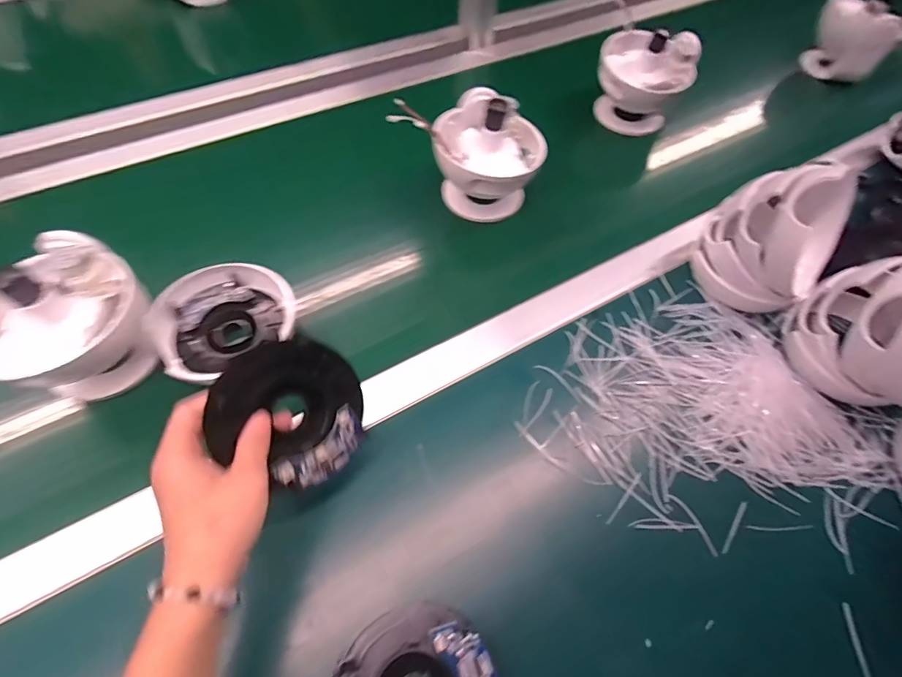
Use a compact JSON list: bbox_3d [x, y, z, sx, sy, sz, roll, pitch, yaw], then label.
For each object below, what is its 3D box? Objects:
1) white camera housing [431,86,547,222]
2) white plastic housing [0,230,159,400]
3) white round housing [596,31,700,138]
[{"bbox_3d":[0.038,-0.203,0.492,0.121,0.111,0.111,9,61,1],"label":"white camera housing"},{"bbox_3d":[-0.310,-0.006,0.363,0.118,0.126,0.097,-39,70,-22],"label":"white plastic housing"},{"bbox_3d":[0.253,-0.340,0.589,0.123,0.110,0.092,22,61,10],"label":"white round housing"}]

